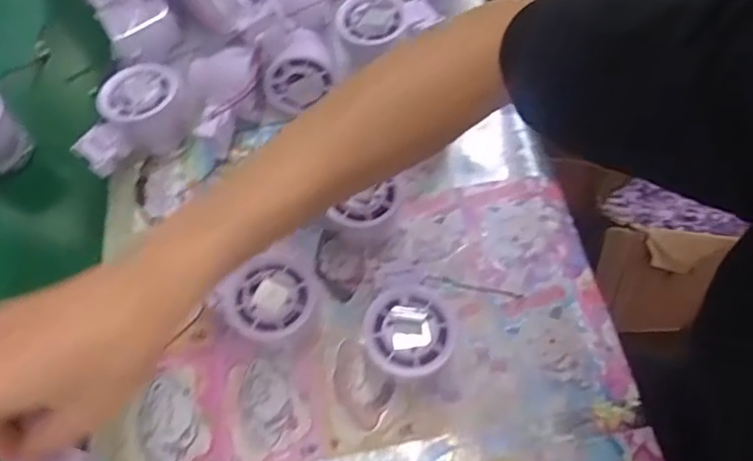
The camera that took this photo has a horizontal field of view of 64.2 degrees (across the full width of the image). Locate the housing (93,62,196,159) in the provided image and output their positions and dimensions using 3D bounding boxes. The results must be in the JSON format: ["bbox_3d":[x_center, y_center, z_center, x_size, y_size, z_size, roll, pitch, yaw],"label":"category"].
[{"bbox_3d":[-0.181,-0.097,0.478,0.064,0.048,0.058,-36,68,-17],"label":"housing"}]

